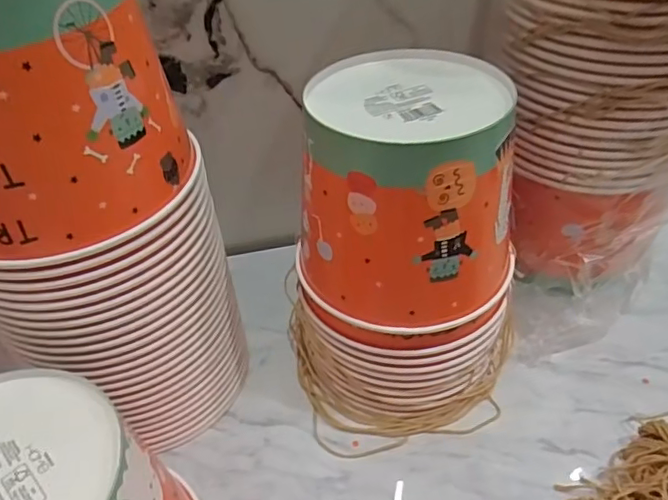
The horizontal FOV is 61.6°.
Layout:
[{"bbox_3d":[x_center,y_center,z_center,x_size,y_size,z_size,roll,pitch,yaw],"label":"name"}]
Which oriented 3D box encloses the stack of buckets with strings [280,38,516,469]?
[{"bbox_3d":[0.047,0.003,0.414,0.163,0.230,0.165,-11,42,-7],"label":"stack of buckets with strings"}]

